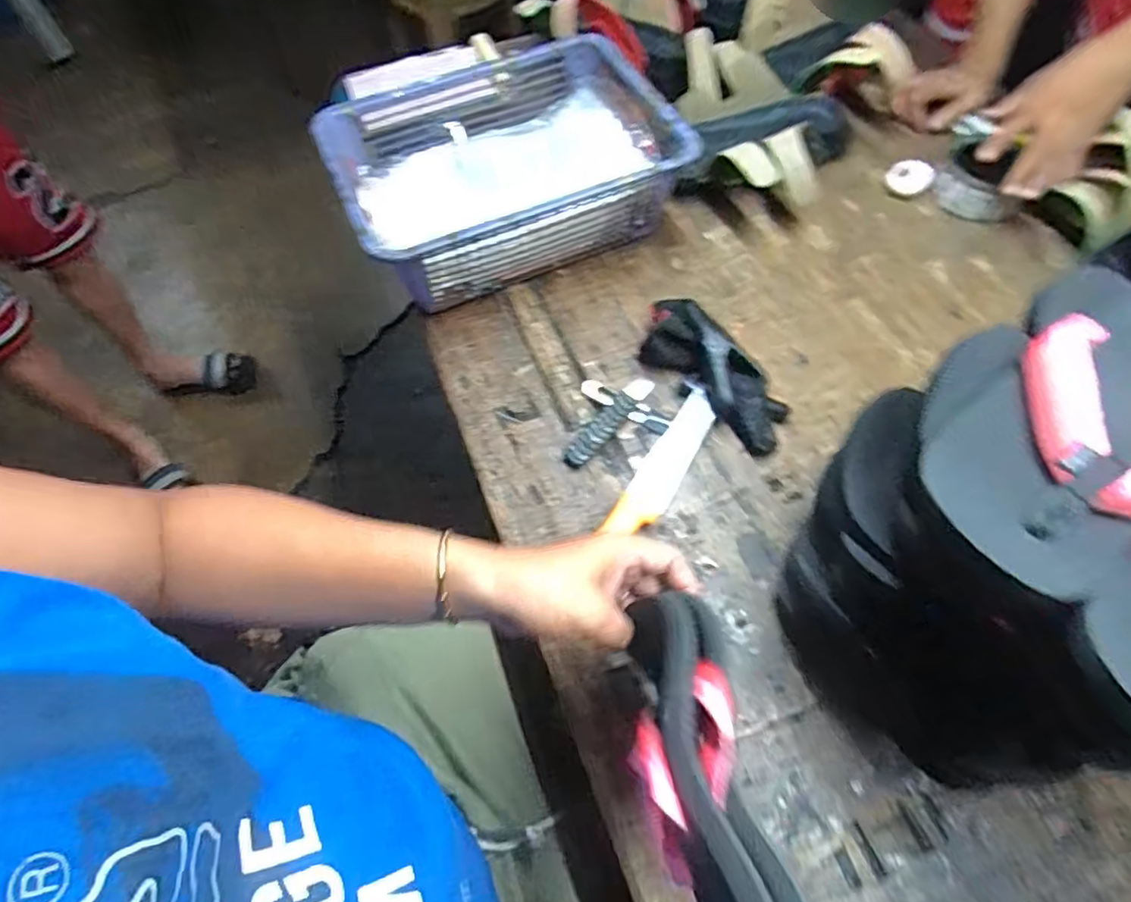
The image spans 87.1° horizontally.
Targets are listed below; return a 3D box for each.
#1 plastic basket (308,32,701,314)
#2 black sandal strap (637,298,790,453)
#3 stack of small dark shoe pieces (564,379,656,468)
[{"bbox_3d":[-0.066,-0.335,0.692,0.379,0.120,0.289,-23,61,-10],"label":"plastic basket"},{"bbox_3d":[0.144,-0.084,0.587,0.072,0.054,0.191,-34,64,-16],"label":"black sandal strap"},{"bbox_3d":[0.042,-0.029,0.582,0.026,0.013,0.119,38,68,22],"label":"stack of small dark shoe pieces"}]

